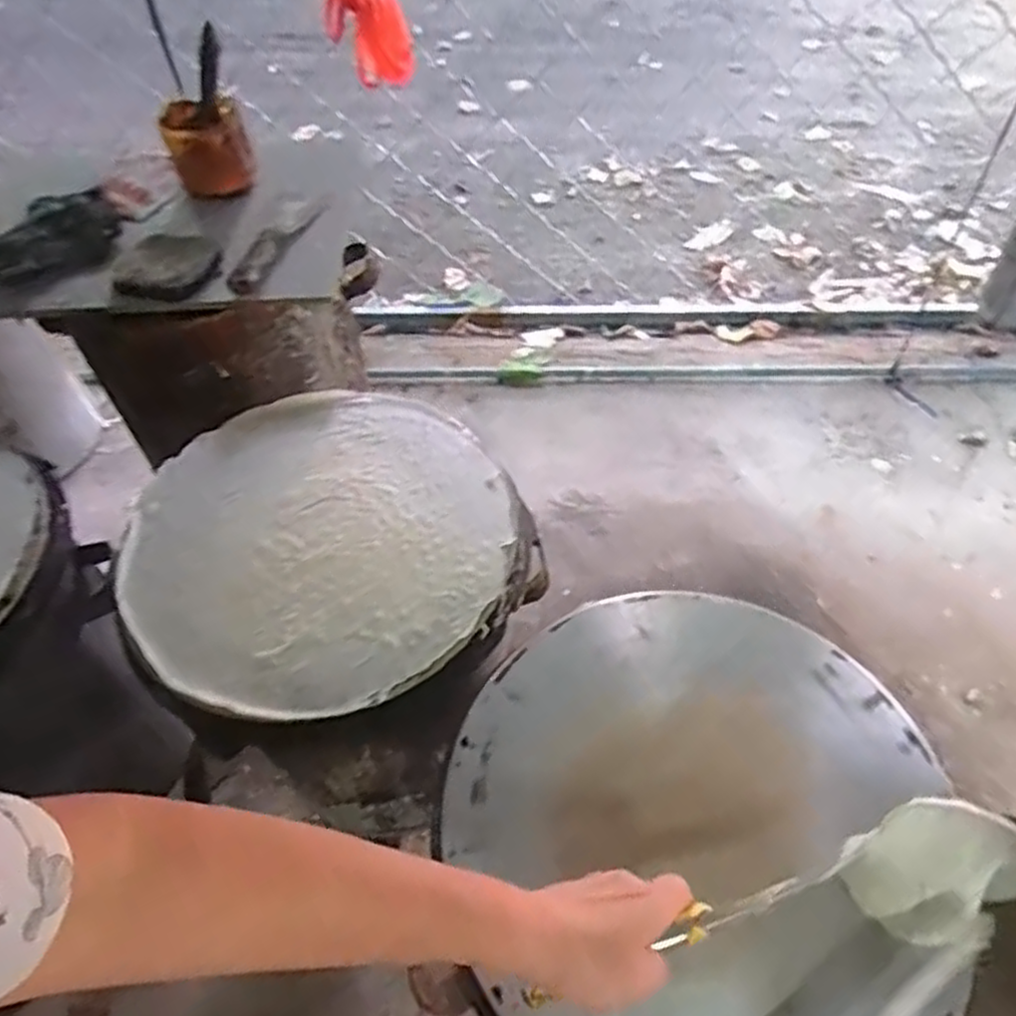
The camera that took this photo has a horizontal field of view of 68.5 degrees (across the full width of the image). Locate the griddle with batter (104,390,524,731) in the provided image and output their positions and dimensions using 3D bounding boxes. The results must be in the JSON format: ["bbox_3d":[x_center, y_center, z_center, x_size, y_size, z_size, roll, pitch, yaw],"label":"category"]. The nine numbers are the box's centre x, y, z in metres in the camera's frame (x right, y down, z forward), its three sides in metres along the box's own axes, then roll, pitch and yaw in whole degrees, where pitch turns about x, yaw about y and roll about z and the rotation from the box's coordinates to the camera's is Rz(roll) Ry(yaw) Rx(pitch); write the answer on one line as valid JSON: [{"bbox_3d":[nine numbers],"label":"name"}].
[{"bbox_3d":[-0.190,0.023,0.749,0.374,0.012,0.383,-1,52,2],"label":"griddle with batter"}]

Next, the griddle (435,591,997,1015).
[{"bbox_3d":[0.140,0.242,0.571,0.370,0.017,0.380,-1,52,2],"label":"griddle"}]

